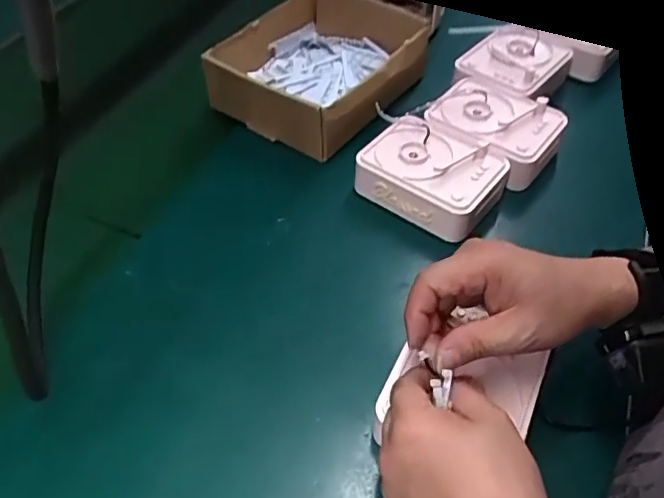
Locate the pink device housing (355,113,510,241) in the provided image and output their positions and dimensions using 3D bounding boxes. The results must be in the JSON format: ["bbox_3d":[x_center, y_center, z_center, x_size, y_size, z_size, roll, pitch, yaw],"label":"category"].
[{"bbox_3d":[0.096,-0.073,0.554,0.123,0.044,0.097,27,55,23],"label":"pink device housing"}]

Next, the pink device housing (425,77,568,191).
[{"bbox_3d":[0.169,-0.128,0.594,0.125,0.043,0.100,30,56,25],"label":"pink device housing"}]

